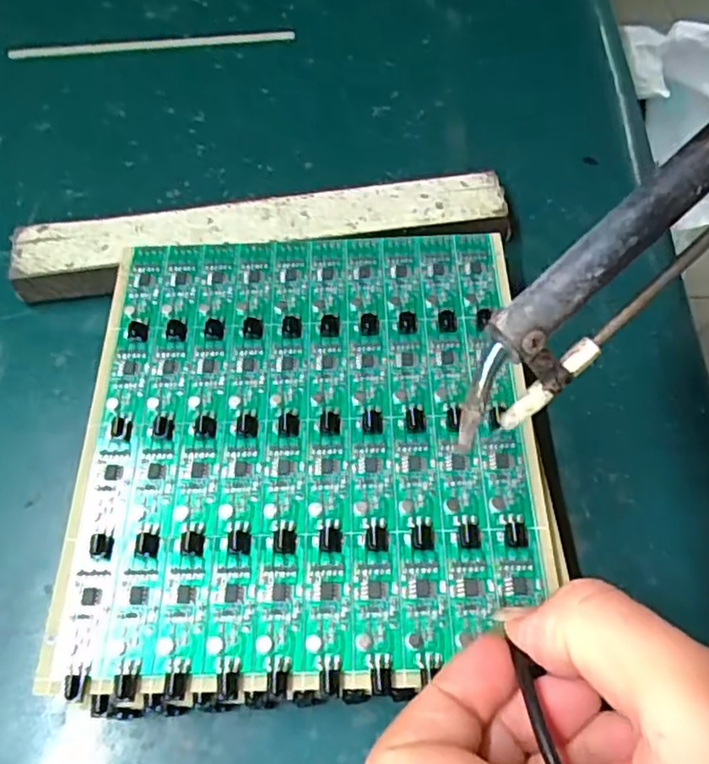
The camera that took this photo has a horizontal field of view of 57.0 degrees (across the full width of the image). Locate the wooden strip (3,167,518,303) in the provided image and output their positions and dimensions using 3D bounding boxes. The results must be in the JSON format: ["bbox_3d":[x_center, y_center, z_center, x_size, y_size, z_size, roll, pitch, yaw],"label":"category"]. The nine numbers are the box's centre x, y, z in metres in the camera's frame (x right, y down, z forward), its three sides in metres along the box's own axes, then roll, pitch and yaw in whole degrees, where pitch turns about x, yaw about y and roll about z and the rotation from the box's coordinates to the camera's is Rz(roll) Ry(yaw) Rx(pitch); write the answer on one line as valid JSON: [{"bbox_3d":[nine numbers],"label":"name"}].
[{"bbox_3d":[-0.037,-0.060,0.266,0.195,0.019,0.028,-8,60,0],"label":"wooden strip"}]

